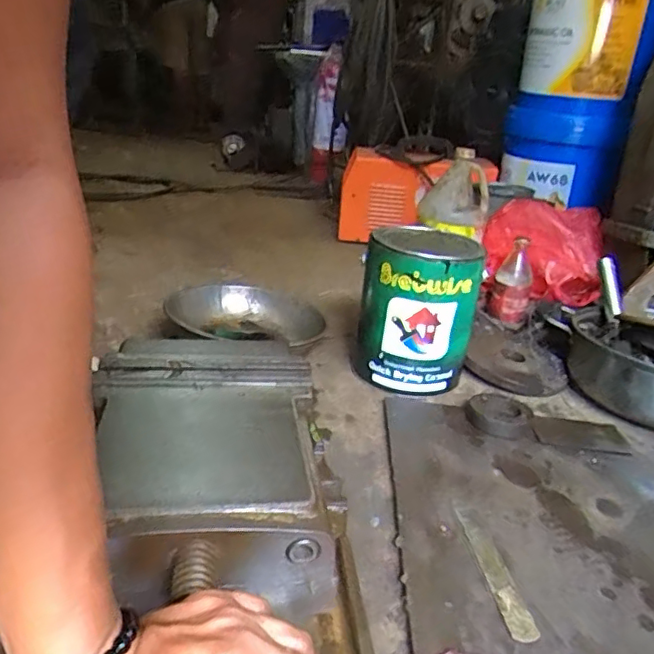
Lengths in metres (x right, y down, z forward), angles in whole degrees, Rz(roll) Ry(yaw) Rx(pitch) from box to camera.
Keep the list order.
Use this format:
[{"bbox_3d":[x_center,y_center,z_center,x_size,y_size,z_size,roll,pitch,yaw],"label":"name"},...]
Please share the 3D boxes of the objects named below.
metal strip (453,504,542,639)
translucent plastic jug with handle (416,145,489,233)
[{"bbox_3d":[0.145,0.209,0.528,0.024,0.004,0.161,5,19,-7],"label":"metal strip"},{"bbox_3d":[0.283,-0.299,1.299,0.146,0.150,0.142,11,21,13],"label":"translucent plastic jug with handle"}]

